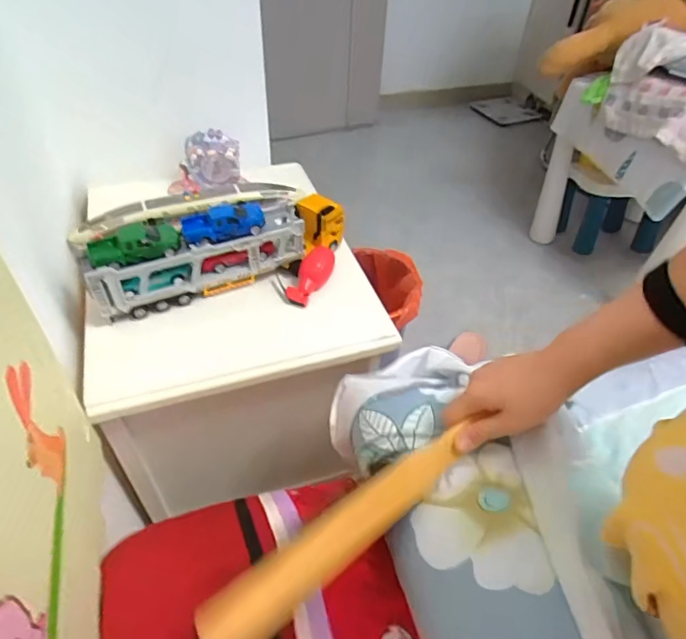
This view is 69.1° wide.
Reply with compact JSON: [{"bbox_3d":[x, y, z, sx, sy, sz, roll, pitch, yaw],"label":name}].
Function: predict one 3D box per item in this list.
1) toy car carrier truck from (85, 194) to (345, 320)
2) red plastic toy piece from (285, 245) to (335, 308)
[{"bbox_3d":[-0.157,-0.100,0.687,0.361,0.108,0.064,-24,52,-24],"label":"toy car carrier truck"},{"bbox_3d":[-0.045,-0.065,0.711,0.038,0.030,0.100,24,67,18],"label":"red plastic toy piece"}]

